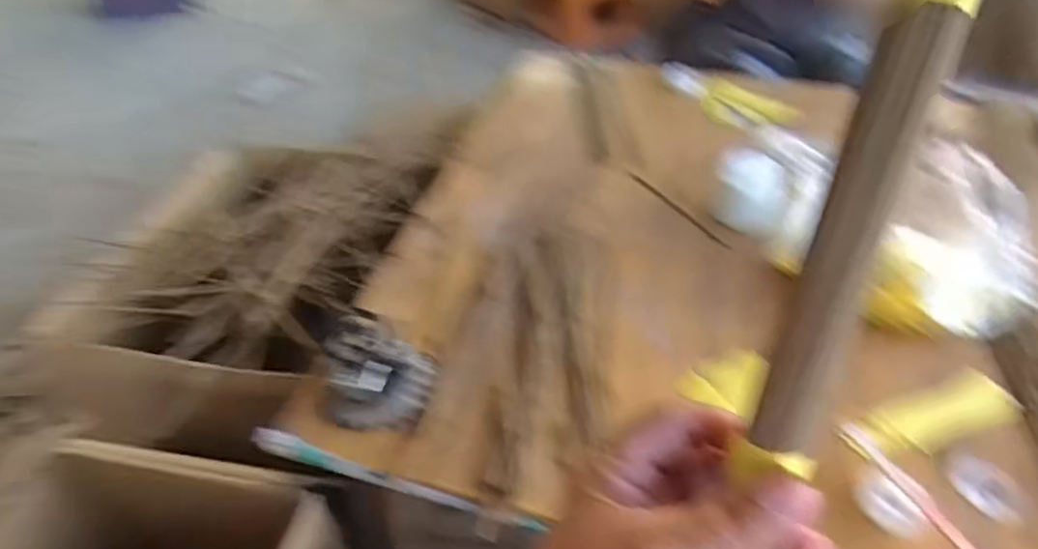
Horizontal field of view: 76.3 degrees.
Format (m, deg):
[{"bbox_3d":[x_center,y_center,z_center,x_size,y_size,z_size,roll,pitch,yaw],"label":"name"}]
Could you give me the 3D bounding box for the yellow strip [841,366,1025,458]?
[{"bbox_3d":[0.335,0.117,0.534,0.155,0.005,0.051,-17,44,-16],"label":"yellow strip"}]

